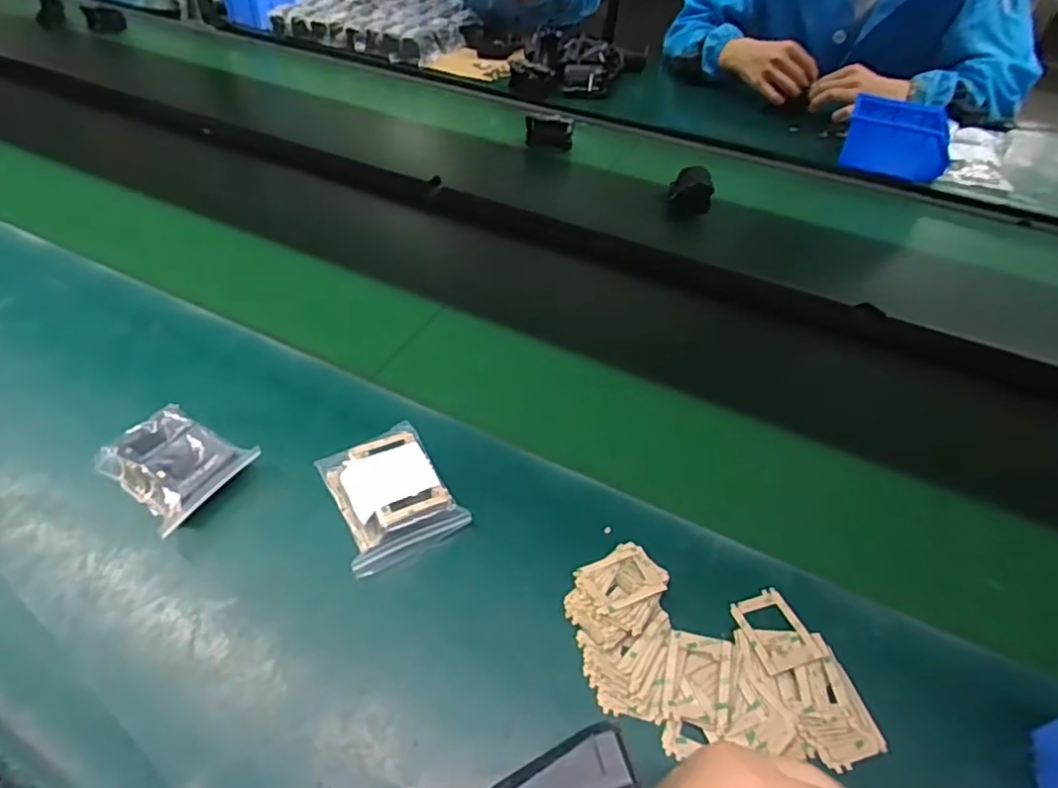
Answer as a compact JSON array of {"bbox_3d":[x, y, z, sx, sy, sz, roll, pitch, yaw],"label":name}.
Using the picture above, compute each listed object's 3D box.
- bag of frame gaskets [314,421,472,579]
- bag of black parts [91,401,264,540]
[{"bbox_3d":[-0.110,0.076,0.486,0.083,0.026,0.112,-25,55,-18],"label":"bag of frame gaskets"},{"bbox_3d":[-0.285,0.054,0.503,0.099,0.037,0.086,29,56,23],"label":"bag of black parts"}]

